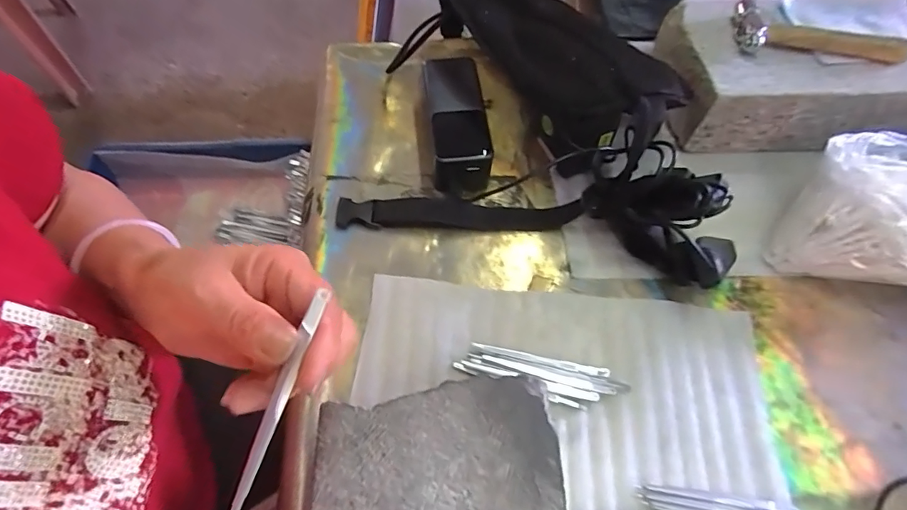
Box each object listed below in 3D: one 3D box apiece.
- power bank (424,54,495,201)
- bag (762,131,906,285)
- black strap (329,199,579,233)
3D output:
[{"bbox_3d":[0.003,-0.124,0.465,0.051,0.048,0.140,-5,62,-5],"label":"power bank"},{"bbox_3d":[0.373,-0.035,0.412,0.143,0.096,0.133,25,63,11],"label":"bag"},{"bbox_3d":[0.005,-0.038,0.437,0.215,0.015,0.029,0,61,-3],"label":"black strap"}]

